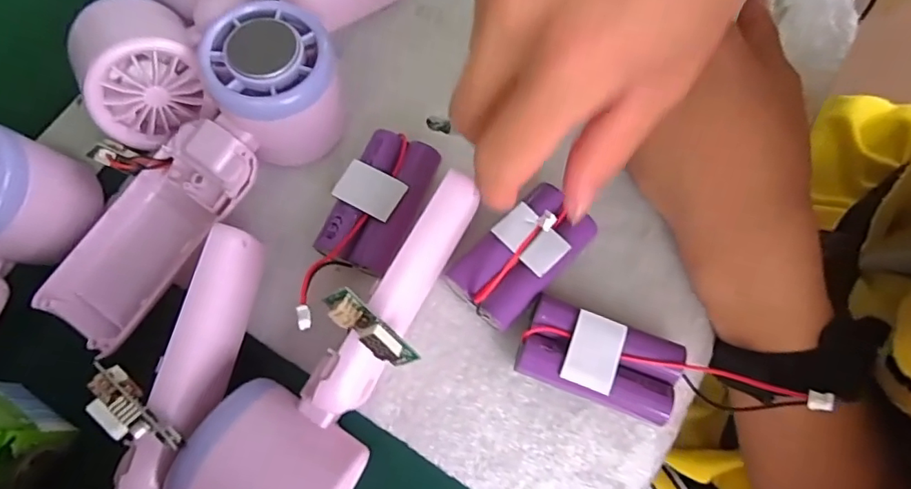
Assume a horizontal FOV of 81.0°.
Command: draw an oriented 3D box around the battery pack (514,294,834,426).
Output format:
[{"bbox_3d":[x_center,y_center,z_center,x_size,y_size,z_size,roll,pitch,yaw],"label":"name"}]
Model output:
[{"bbox_3d":[0.065,0.051,0.231,0.074,0.020,0.035,21,73,6],"label":"battery pack"}]

